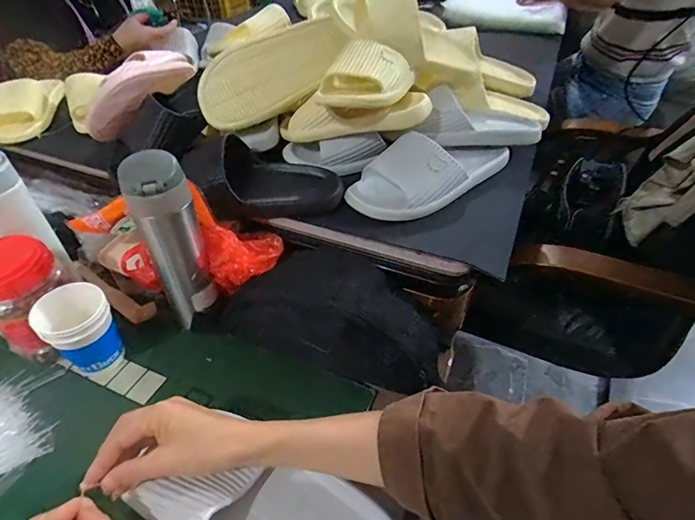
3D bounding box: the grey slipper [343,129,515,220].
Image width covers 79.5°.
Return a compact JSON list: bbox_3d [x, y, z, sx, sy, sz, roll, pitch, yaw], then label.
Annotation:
[{"bbox_3d":[0.122,-0.122,0.561,0.253,0.076,0.087,-18,45,-17],"label":"grey slipper"}]

